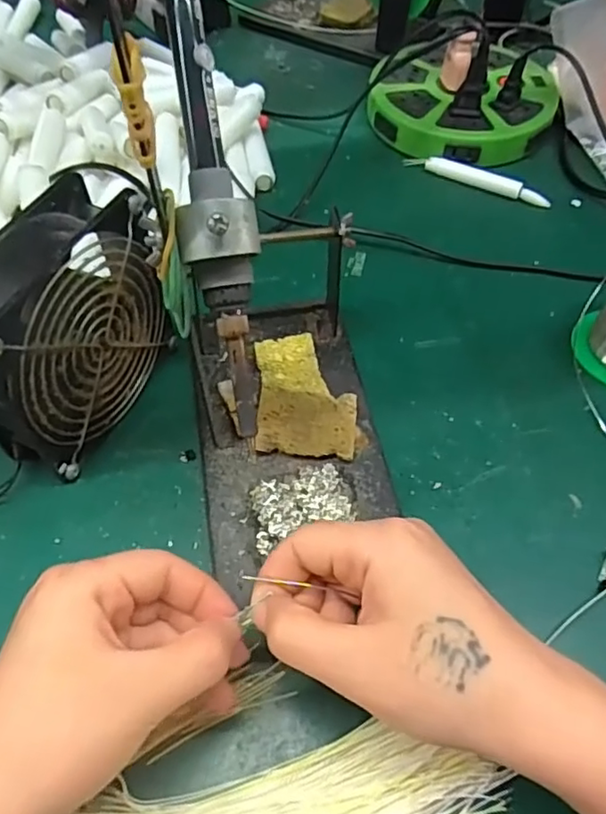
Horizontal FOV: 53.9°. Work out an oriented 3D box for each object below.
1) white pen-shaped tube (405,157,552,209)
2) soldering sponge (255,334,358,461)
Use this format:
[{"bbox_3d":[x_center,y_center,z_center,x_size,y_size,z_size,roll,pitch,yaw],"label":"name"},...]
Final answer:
[{"bbox_3d":[0.143,-0.187,0.490,0.120,0.014,0.011,25,60,15],"label":"white pen-shaped tube"},{"bbox_3d":[0.001,-0.008,0.348,0.055,0.018,0.083,-1,56,-1],"label":"soldering sponge"}]

